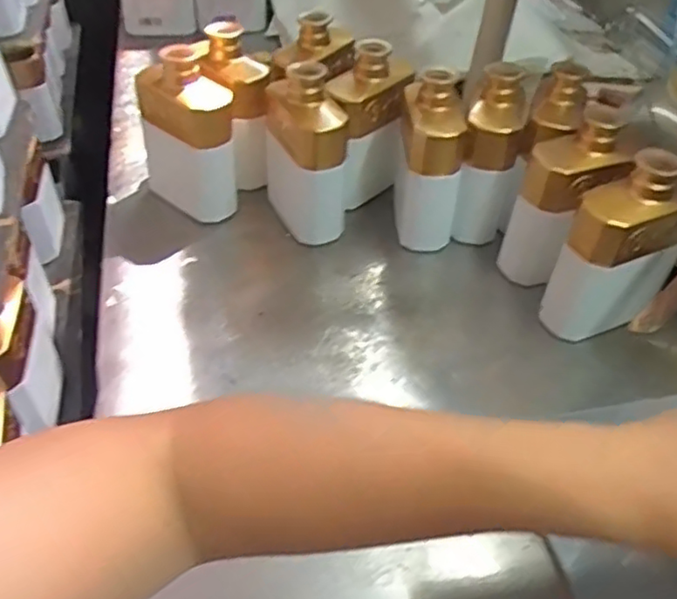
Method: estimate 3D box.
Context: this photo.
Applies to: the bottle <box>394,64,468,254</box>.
[{"bbox_3d":[0.089,-0.136,0.657,0.060,0.175,0.057,0,43,1],"label":"bottle"}]

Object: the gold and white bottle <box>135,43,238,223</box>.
[{"bbox_3d":[-0.149,-0.160,0.643,0.087,0.177,0.060,-11,44,-11],"label":"gold and white bottle"}]

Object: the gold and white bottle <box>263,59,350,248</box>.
[{"bbox_3d":[-0.036,-0.152,0.669,0.062,0.183,0.104,-26,43,-37],"label":"gold and white bottle"}]

